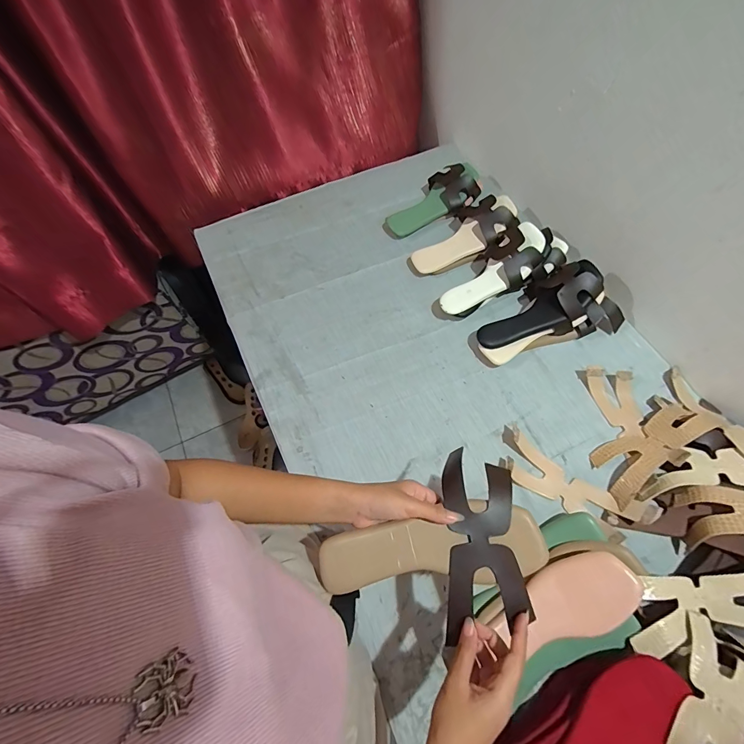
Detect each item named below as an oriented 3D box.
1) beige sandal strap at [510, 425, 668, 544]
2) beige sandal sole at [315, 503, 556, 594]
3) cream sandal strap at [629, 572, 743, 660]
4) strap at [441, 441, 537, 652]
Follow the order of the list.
[{"bbox_3d":[0.303,0.174,0.559,0.216,0.037,0.074,33,69,16],"label":"beige sandal strap"},{"bbox_3d":[0.063,0.193,0.391,0.233,0.018,0.063,-7,64,2],"label":"beige sandal sole"},{"bbox_3d":[0.414,0.297,0.457,0.189,0.033,0.081,-5,64,-1],"label":"cream sandal strap"},{"bbox_3d":[0.119,0.179,0.399,0.082,0.029,0.182,-2,64,0],"label":"strap"}]

